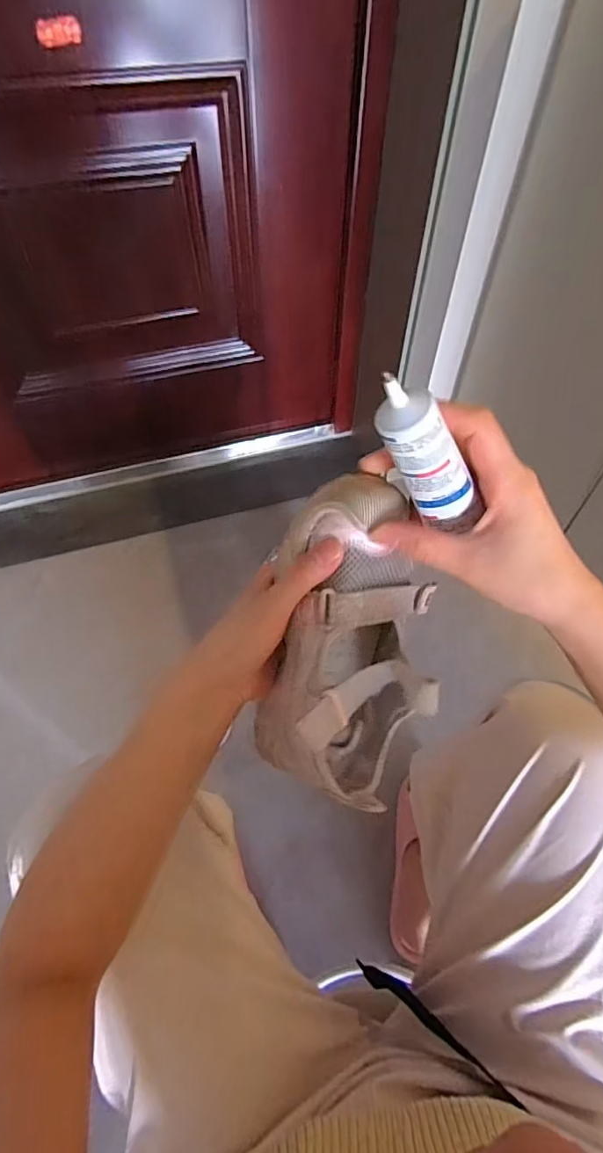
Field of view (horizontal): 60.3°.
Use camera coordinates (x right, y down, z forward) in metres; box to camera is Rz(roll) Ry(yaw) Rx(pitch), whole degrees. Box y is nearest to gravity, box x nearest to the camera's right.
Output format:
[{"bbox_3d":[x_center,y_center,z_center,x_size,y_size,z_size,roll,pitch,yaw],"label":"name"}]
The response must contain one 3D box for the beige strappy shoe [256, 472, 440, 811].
[{"bbox_3d":[0.029,0.052,0.334,0.110,0.216,0.095,4,18,4],"label":"beige strappy shoe"}]

